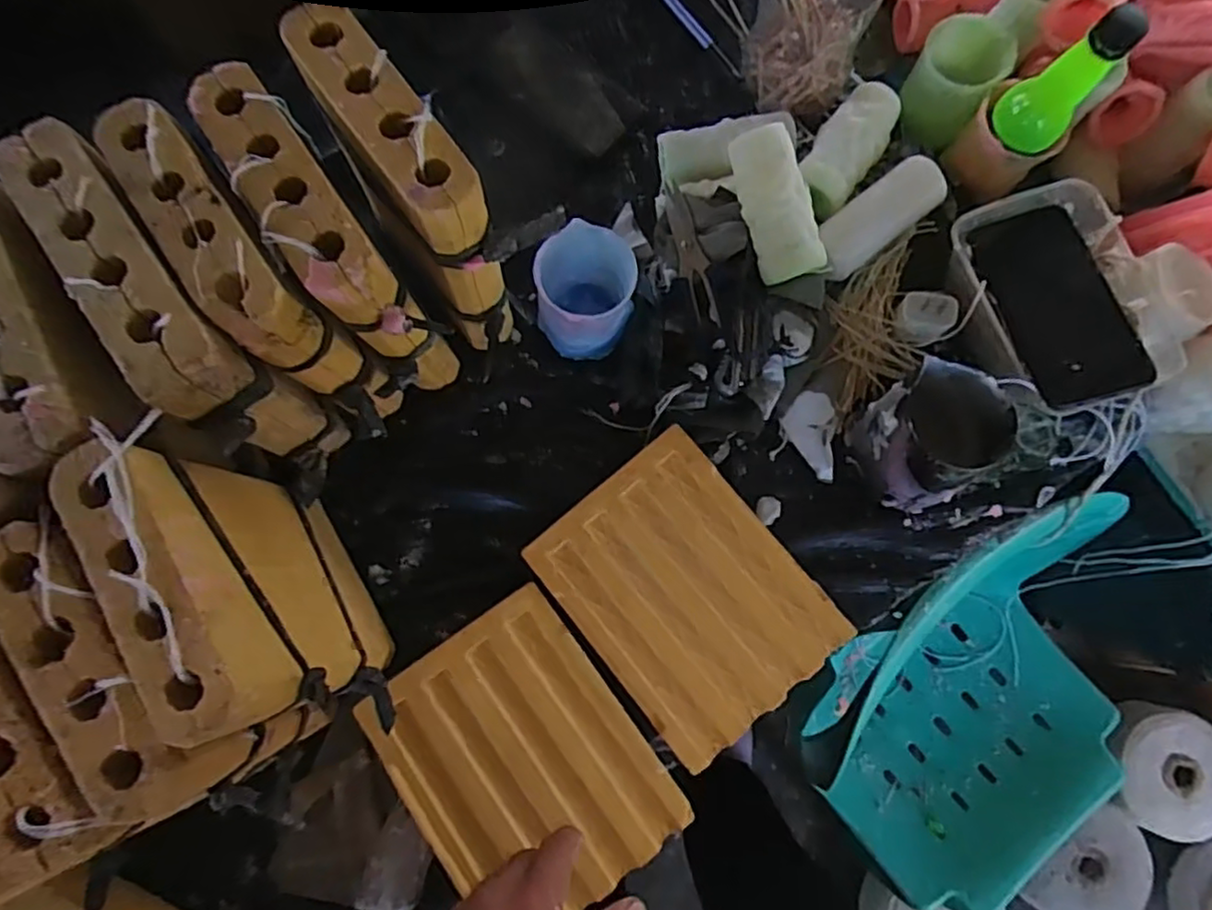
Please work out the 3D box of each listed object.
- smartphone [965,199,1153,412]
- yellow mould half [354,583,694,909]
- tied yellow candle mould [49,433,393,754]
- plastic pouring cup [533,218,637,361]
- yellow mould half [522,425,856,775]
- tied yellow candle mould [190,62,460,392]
[{"bbox_3d":[0.338,-0.115,0.499,0.079,0.012,0.157,-17,71,8],"label":"smartphone"},{"bbox_3d":[-0.061,0.221,0.481,0.160,0.015,0.202,-37,81,-8],"label":"yellow mould half"},{"bbox_3d":[-0.218,0.093,0.425,0.064,0.203,0.196,-34,81,-8],"label":"tied yellow candle mould"},{"bbox_3d":[-0.016,-0.129,0.539,0.074,0.094,0.075,0,78,-1],"label":"plastic pouring cup"},{"bbox_3d":[0.062,0.105,0.515,0.160,0.021,0.207,-38,81,-8],"label":"yellow mould half"},{"bbox_3d":[-0.187,-0.134,0.479,0.056,0.200,0.178,-38,81,-8],"label":"tied yellow candle mould"}]

